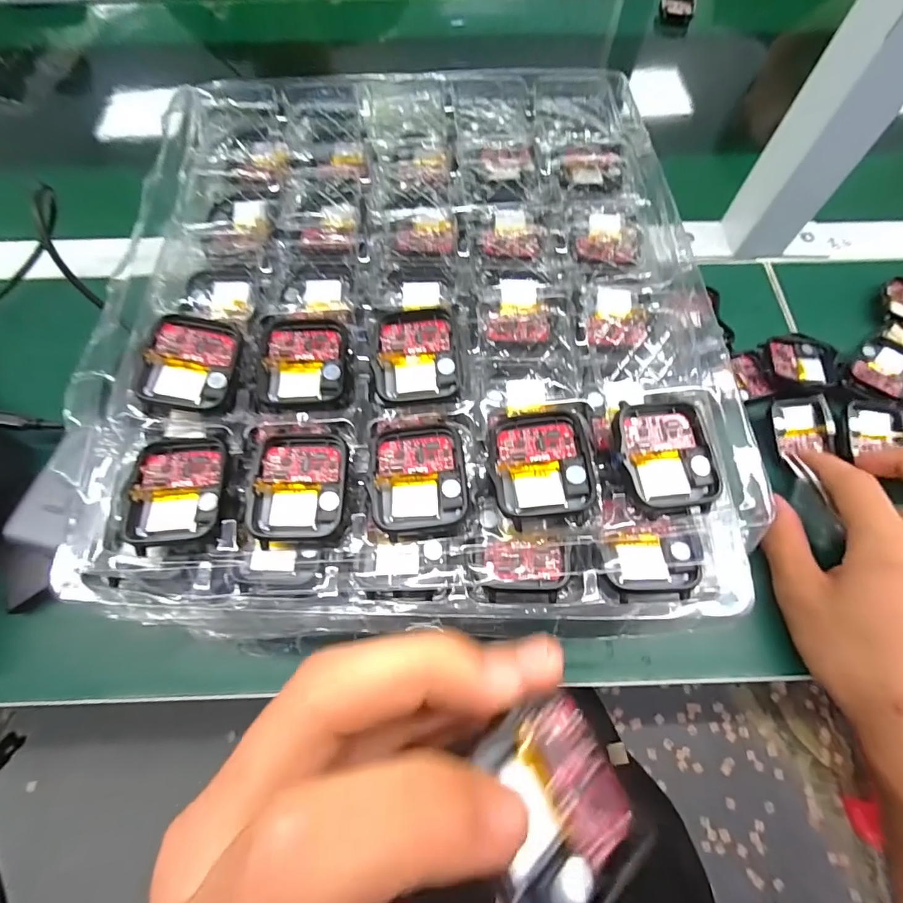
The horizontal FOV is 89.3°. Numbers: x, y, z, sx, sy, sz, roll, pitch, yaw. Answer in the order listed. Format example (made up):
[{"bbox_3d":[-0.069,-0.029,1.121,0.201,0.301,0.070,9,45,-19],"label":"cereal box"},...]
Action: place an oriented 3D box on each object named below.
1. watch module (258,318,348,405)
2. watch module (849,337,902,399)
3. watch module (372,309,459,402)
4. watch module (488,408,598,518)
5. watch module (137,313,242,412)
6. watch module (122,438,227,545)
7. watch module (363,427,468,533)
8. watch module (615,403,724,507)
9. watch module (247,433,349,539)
[{"bbox_3d":[-0.065,-0.040,0.203,0.037,0.007,0.042,0,66,0],"label":"watch module"},{"bbox_3d":[0.290,-0.055,0.306,0.035,0.011,0.043,34,70,14],"label":"watch module"},{"bbox_3d":[-0.016,-0.043,0.202,0.035,0.010,0.041,-2,66,-1],"label":"watch module"},{"bbox_3d":[0.035,0.003,0.179,0.038,0.008,0.043,-3,66,-2],"label":"watch module"},{"bbox_3d":[-0.112,-0.039,0.198,0.037,0.011,0.041,5,66,2],"label":"watch module"},{"bbox_3d":[-0.108,0.014,0.183,0.037,0.007,0.044,-1,66,-1],"label":"watch module"},{"bbox_3d":[-0.013,0.010,0.182,0.036,0.008,0.042,-5,66,-2],"label":"watch module"},{"bbox_3d":[0.085,0.001,0.182,0.038,0.012,0.042,-6,66,-3],"label":"watch module"},{"bbox_3d":[-0.060,0.013,0.183,0.036,0.007,0.043,2,66,0],"label":"watch module"}]

